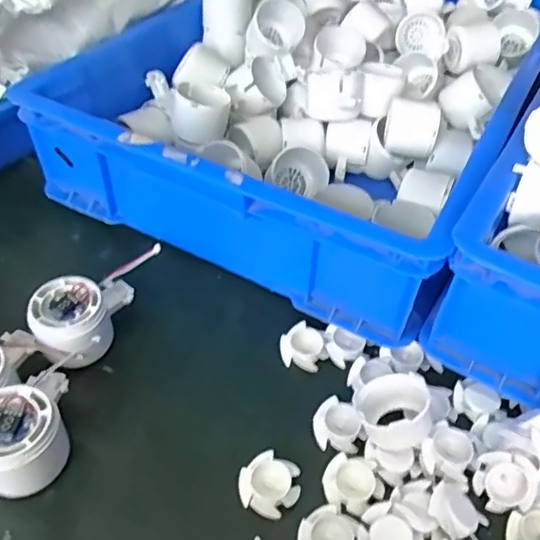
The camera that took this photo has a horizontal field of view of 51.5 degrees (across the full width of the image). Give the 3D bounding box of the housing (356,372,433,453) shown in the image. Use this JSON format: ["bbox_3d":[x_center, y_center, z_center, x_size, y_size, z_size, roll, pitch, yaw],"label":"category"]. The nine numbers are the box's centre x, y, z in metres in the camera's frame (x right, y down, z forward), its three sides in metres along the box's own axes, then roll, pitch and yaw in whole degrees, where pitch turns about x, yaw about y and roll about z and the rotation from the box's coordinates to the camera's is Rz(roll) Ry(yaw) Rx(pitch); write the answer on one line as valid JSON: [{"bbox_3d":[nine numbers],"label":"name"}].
[{"bbox_3d":[0.094,0.105,0.412,0.055,0.023,0.052,0,52,0],"label":"housing"}]

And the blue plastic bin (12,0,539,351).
[{"bbox_3d":[0.071,-0.228,0.636,0.414,0.109,0.554,23,50,19],"label":"blue plastic bin"}]

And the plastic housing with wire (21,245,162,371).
[{"bbox_3d":[-0.146,0.031,0.460,0.062,0.068,0.112,23,51,20],"label":"plastic housing with wire"}]

